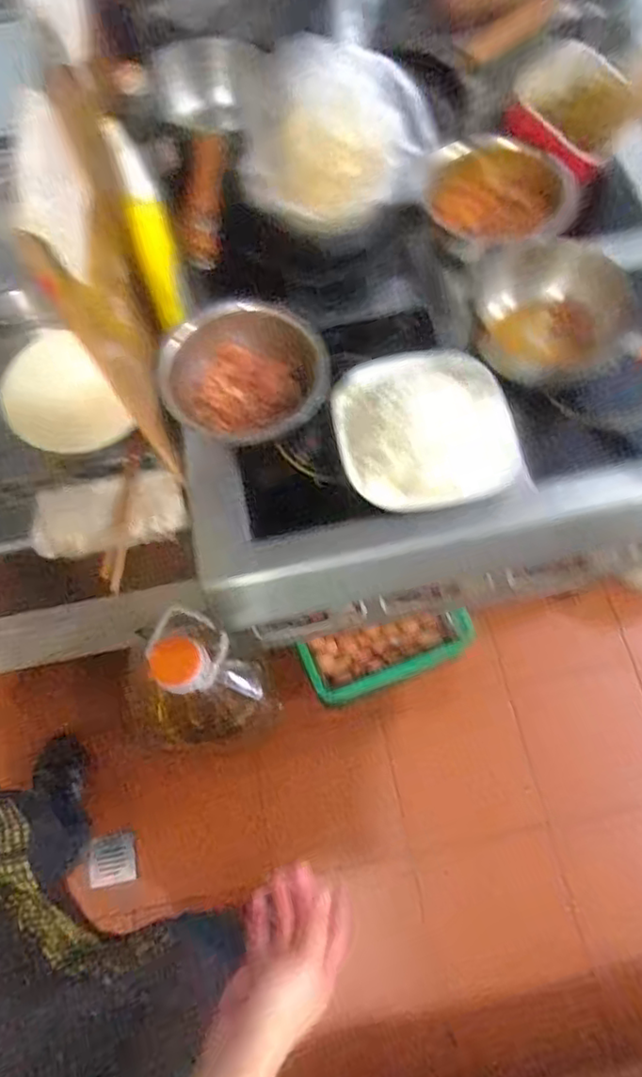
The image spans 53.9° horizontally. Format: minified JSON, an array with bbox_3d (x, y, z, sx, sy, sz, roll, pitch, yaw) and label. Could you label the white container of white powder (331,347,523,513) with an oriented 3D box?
[{"bbox_3d":[0.127,-0.143,0.779,0.215,0.066,0.209,-11,68,-2],"label":"white container of white powder"}]

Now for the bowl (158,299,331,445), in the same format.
[{"bbox_3d":[-0.093,-0.200,0.799,0.198,0.070,0.194,-1,68,2],"label":"bowl"}]

